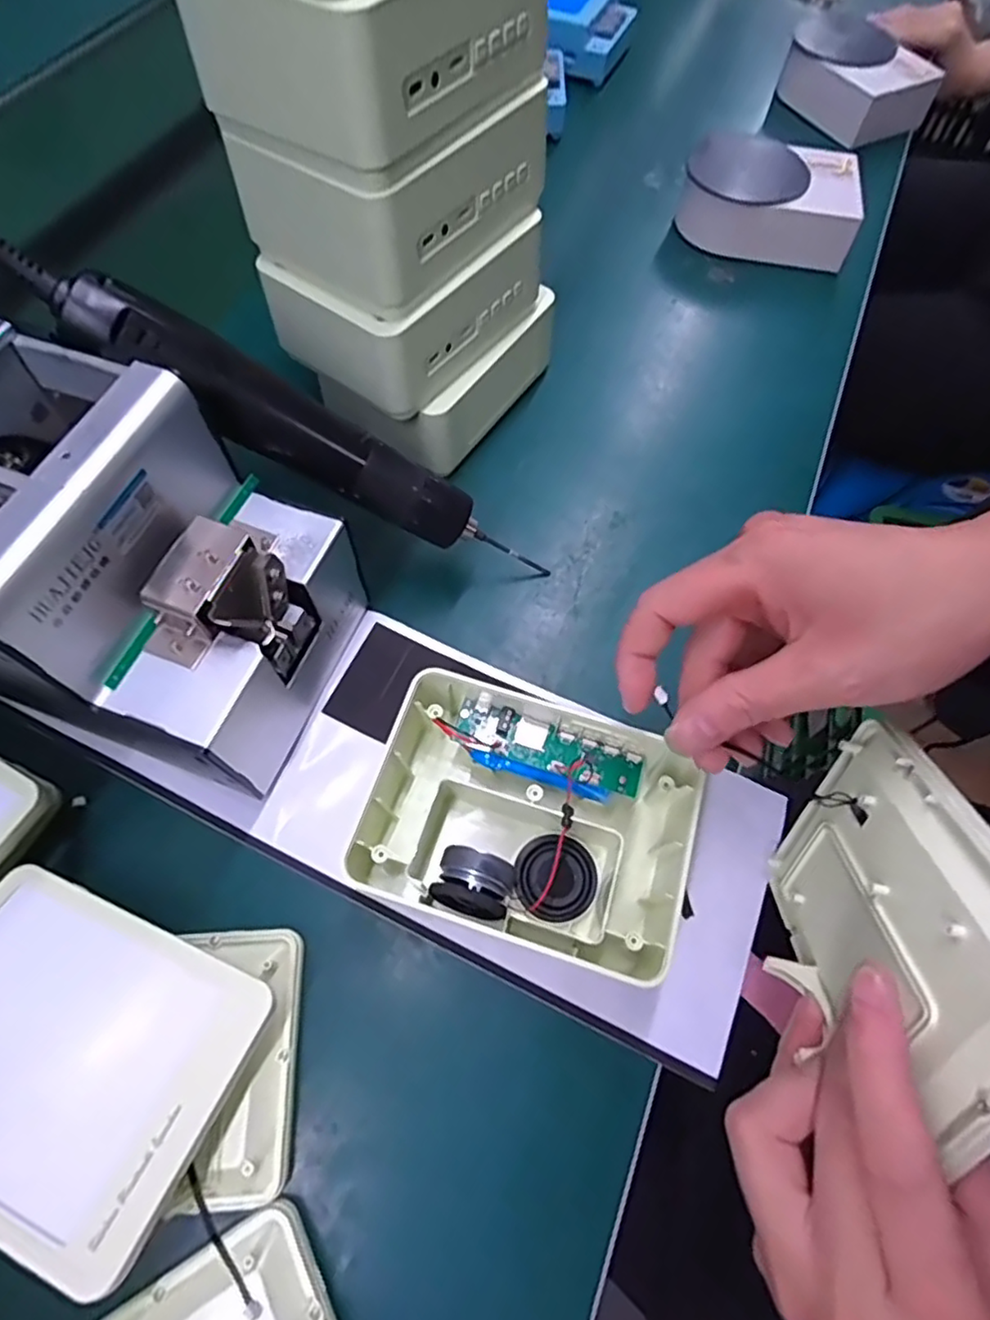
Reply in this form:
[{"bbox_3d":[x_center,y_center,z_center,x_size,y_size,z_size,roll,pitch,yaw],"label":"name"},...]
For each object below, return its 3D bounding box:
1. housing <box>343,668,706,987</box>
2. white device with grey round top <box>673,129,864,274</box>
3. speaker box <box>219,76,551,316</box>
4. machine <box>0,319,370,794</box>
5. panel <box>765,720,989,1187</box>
[{"bbox_3d":[0.017,0.075,0.307,0.157,0.038,0.110,19,65,9],"label":"housing"},{"bbox_3d":[0.228,-0.380,0.532,0.139,0.051,0.094,20,65,10],"label":"white device with grey round top"},{"bbox_3d":[-0.048,-0.256,0.330,0.093,0.057,0.134,34,68,16],"label":"speaker box"},{"bbox_3d":[-0.172,-0.040,0.295,0.166,0.149,0.121,18,65,9],"label":"machine"},{"bbox_3d":[0.140,0.093,0.230,0.014,0.094,0.131,17,28,-5],"label":"panel"}]

